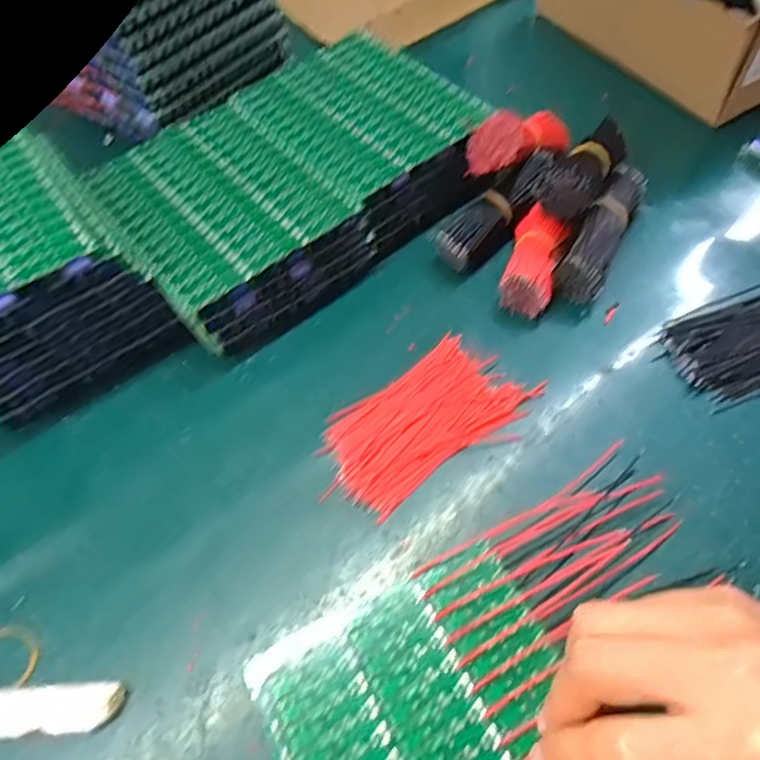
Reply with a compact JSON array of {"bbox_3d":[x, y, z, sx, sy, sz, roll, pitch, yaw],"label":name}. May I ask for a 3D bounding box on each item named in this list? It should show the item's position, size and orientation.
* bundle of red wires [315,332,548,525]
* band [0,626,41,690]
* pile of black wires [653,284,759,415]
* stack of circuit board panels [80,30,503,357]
[{"bbox_3d":[0.024,0.021,0.345,0.116,0.010,0.067,-34,59,-20],"label":"bundle of red wires"},{"bbox_3d":[-0.176,0.130,0.286,0.033,0.004,0.030,-2,54,2],"label":"band"},{"bbox_3d":[0.225,-0.024,0.364,0.108,0.012,0.070,-22,55,-12],"label":"pile of black wires"},{"bbox_3d":[-0.056,-0.138,0.430,0.249,0.063,0.165,-33,62,-17],"label":"stack of circuit board panels"}]

